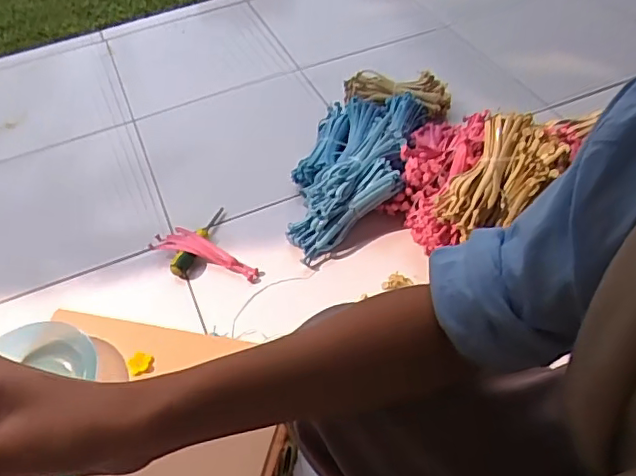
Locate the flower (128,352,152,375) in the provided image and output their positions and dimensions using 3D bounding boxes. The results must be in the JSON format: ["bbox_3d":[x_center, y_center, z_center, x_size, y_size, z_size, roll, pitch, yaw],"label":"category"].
[{"bbox_3d":[-0.174,0.122,0.558,0.022,0.008,0.019,-24,51,-14],"label":"flower"}]

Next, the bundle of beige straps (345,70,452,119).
[{"bbox_3d":[0.159,-0.299,1.165,0.222,0.054,0.072,13,51,16],"label":"bundle of beige straps"}]

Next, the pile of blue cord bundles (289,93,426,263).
[{"bbox_3d":[0.064,-0.136,1.015,0.187,0.093,0.387,10,51,14],"label":"pile of blue cord bundles"}]

